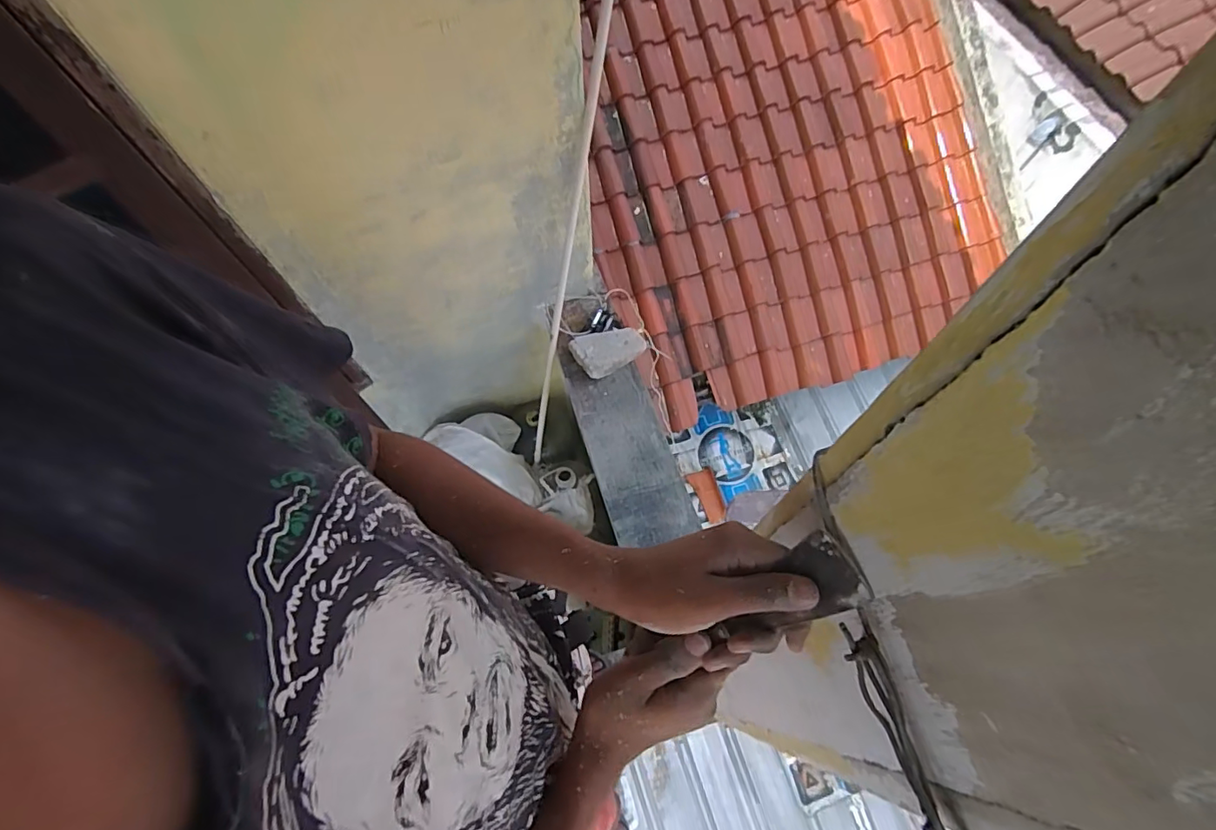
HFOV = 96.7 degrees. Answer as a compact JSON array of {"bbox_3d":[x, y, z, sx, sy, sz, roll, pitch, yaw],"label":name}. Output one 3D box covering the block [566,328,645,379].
[{"bbox_3d":[0.002,-0.188,1.628,0.212,0.088,0.122,-17,66,-7],"label":"block"}]

